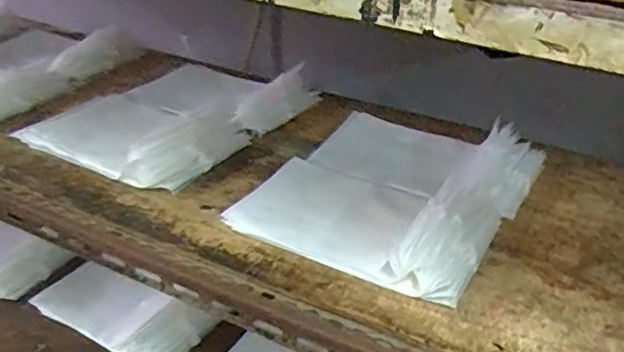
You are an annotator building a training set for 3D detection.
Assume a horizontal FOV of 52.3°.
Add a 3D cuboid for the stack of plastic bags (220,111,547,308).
[{"bbox_3d":[0.102,0.004,0.778,0.274,0.052,0.330,18,32,25],"label":"stack of plastic bags"}]

